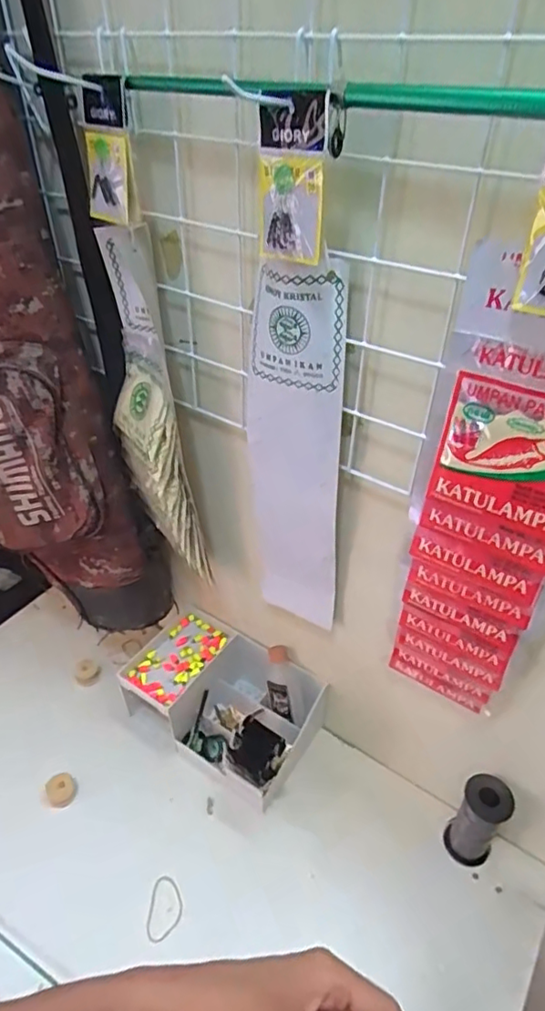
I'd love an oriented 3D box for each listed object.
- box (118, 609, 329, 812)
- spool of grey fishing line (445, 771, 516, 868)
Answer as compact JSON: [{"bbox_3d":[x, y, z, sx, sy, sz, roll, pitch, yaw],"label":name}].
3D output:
[{"bbox_3d":[-0.059,0.254,0.758,0.237,0.108,0.165,26,46,28],"label":"box"},{"bbox_3d":[0.227,0.346,0.631,0.051,0.120,0.051,27,46,29],"label":"spool of grey fishing line"}]

